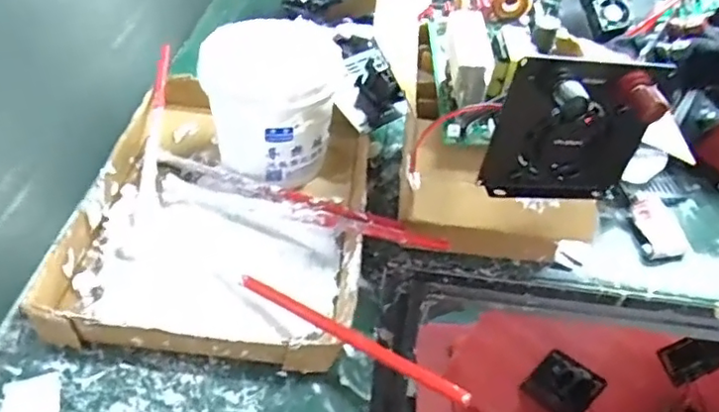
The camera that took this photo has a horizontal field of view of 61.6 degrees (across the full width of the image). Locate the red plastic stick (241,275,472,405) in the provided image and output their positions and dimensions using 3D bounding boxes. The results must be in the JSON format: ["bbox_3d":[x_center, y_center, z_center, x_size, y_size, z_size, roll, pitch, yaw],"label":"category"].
[{"bbox_3d":[-0.012,0.090,0.431,0.203,0.009,0.011,21,47,31],"label":"red plastic stick"}]

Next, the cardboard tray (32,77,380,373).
[{"bbox_3d":[-0.116,-0.010,0.554,0.243,0.036,0.325,6,46,1],"label":"cardboard tray"}]

